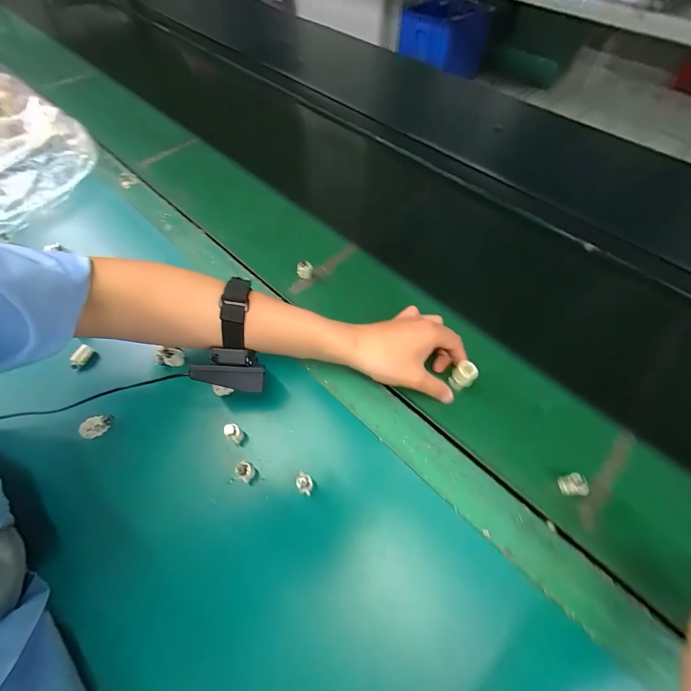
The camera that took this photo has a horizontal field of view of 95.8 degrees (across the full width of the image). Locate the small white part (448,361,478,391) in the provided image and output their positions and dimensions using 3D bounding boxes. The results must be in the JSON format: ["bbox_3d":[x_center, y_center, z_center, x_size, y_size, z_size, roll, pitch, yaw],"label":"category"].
[{"bbox_3d":[0.132,0.035,0.351,0.019,0.035,0.024,-40,68,-21],"label":"small white part"}]

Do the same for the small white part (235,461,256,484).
[{"bbox_3d":[-0.097,0.123,0.304,0.013,0.027,0.014,1,60,-1],"label":"small white part"}]

